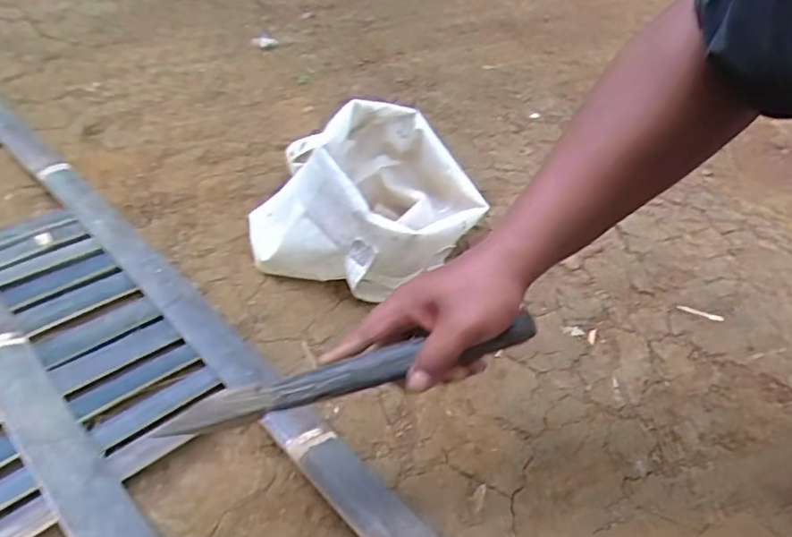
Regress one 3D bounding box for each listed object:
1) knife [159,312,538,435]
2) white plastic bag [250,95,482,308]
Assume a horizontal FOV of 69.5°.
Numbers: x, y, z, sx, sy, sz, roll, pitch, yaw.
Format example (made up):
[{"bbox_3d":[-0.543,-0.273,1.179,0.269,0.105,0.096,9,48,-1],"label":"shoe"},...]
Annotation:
[{"bbox_3d":[-0.029,0.076,0.419,0.273,0.020,0.024,-14,45,-8],"label":"knife"},{"bbox_3d":[-0.033,-0.085,0.654,0.239,0.160,0.207,17,43,12],"label":"white plastic bag"}]

